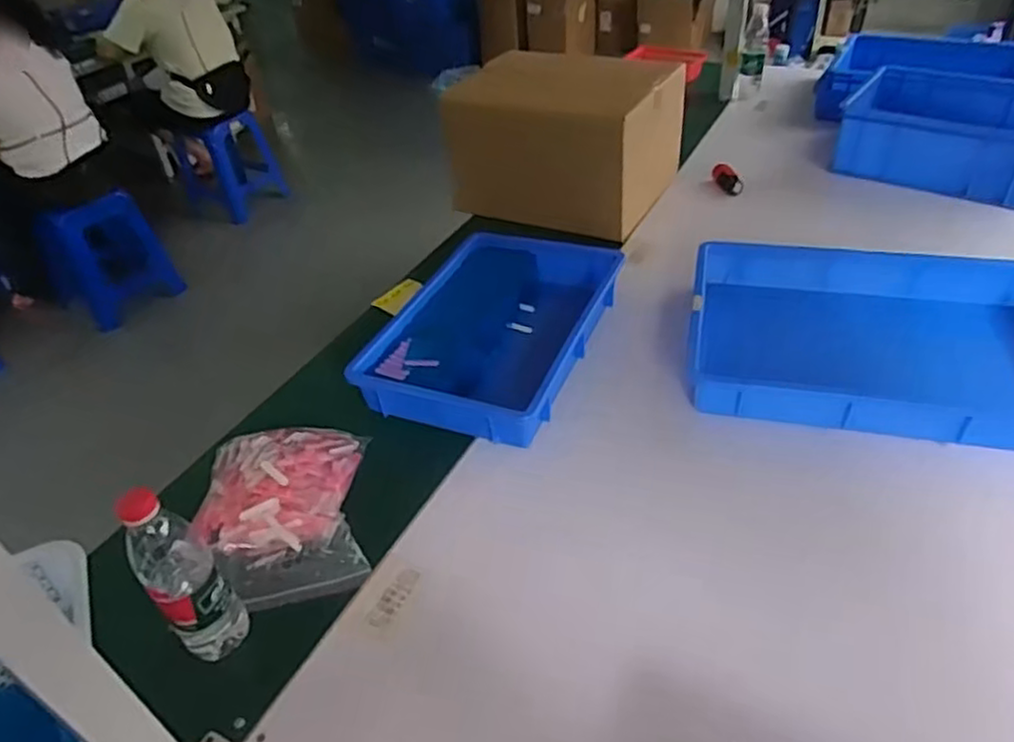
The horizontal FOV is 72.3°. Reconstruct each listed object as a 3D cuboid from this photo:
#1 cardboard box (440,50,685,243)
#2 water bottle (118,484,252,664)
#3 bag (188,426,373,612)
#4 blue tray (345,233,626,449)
[{"bbox_3d":[0.114,-0.492,1.432,0.409,0.257,0.318,16,44,24],"label":"cardboard box"},{"bbox_3d":[-0.326,0.205,0.695,0.069,0.228,0.063,30,51,35],"label":"water bottle"},{"bbox_3d":[-0.288,0.162,0.870,0.208,0.055,0.259,-11,40,-6],"label":"bag"},{"bbox_3d":[-0.012,-0.073,1.118,0.300,0.076,0.456,11,42,19],"label":"blue tray"}]

